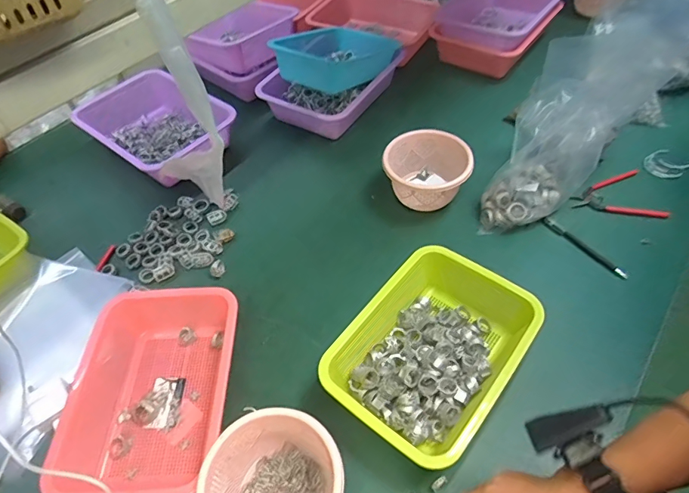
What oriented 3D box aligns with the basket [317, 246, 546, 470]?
[{"bbox_3d":[0.112,0.136,0.590,0.195,0.073,0.264,32,60,24],"label":"basket"}]

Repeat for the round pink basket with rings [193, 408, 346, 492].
[{"bbox_3d":[-0.080,0.266,0.497,0.139,0.079,0.146,-1,52,2],"label":"round pink basket with rings"}]

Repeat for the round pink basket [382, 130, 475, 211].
[{"bbox_3d":[0.143,-0.132,0.792,0.147,0.103,0.134,2,52,5],"label":"round pink basket"}]

